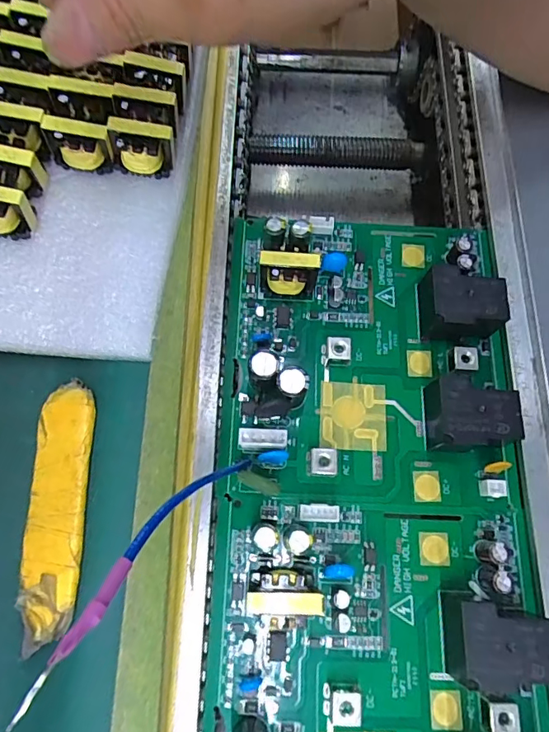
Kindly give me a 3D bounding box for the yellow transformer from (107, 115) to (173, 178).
[{"bbox_3d":[-0.055,-0.090,0.203,0.025,0.023,0.012,4,72,-1],"label":"yellow transformer"}]

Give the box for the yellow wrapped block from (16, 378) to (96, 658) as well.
[{"bbox_3d":[-0.080,0.051,0.178,0.022,0.008,0.091,0,72,-2],"label":"yellow wrapped block"}]

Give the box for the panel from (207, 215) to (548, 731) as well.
[{"bbox_3d":[0.039,0.050,0.185,0.117,0.023,0.250,2,71,-1],"label":"panel"}]

